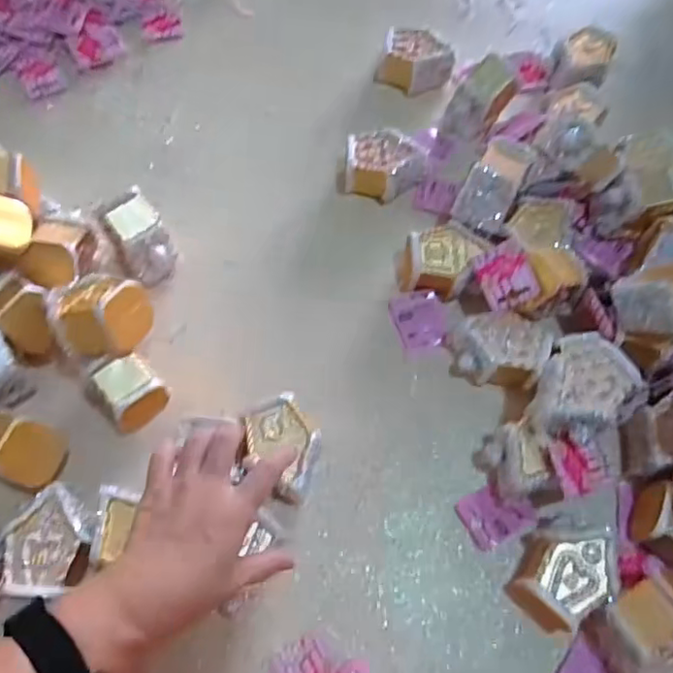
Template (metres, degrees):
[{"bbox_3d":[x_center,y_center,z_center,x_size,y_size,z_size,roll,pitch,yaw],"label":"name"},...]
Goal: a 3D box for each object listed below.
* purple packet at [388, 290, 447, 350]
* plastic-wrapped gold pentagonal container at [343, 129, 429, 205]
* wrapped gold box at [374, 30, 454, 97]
[{"bbox_3d":[0.082,-0.017,0.593,0.053,0.009,0.059,-10,67,-7],"label":"purple packet"},{"bbox_3d":[0.051,-0.179,0.643,0.086,0.040,0.067,2,66,-2],"label":"plastic-wrapped gold pentagonal container"},{"bbox_3d":[0.092,-0.315,0.708,0.086,0.045,0.063,15,66,4],"label":"wrapped gold box"}]

